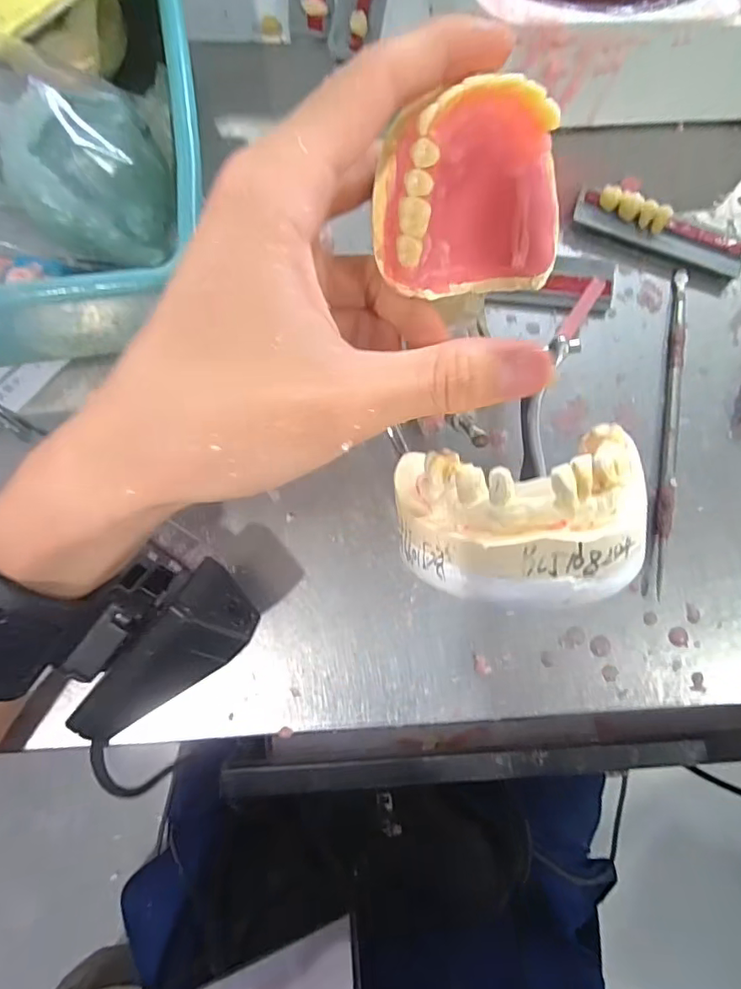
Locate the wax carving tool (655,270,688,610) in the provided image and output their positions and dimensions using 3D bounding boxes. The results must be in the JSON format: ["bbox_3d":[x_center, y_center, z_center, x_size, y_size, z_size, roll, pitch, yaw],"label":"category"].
[{"bbox_3d":[0.136,-0.032,0.245,0.007,0.006,0.149,10,81,-2],"label":"wax carving tool"}]

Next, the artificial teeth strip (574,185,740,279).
[{"bbox_3d":[0.137,-0.124,0.256,0.081,0.015,0.017,20,81,0],"label":"artificial teeth strip"}]

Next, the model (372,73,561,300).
[{"bbox_3d":[0.027,-0.090,0.167,0.055,0.058,0.027,-25,45,-4],"label":"model"}]

